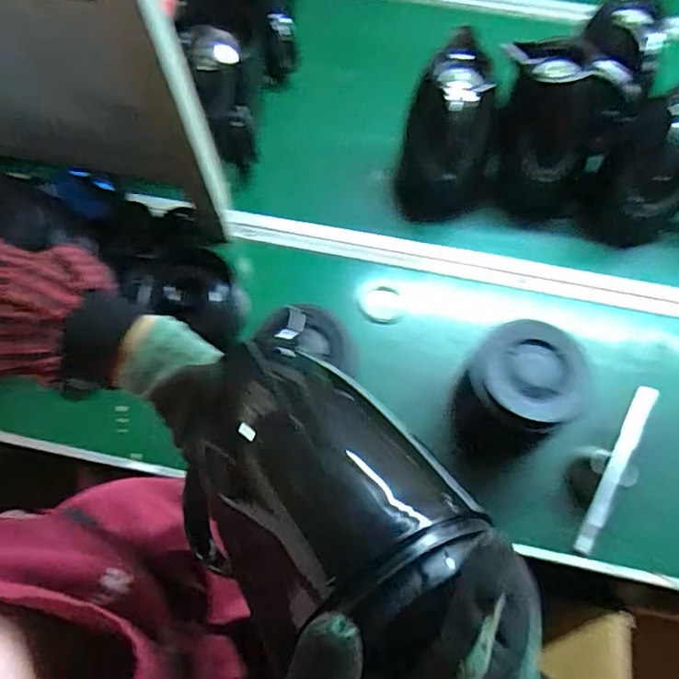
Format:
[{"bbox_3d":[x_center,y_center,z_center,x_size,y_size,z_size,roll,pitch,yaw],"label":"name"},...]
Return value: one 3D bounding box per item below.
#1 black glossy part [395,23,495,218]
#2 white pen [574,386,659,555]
[{"bbox_3d":[0.144,-0.262,0.705,0.117,0.230,0.095,-7,67,-2],"label":"black glossy part"},{"bbox_3d":[0.291,0.134,0.556,0.021,0.014,0.190,28,70,12],"label":"white pen"}]

